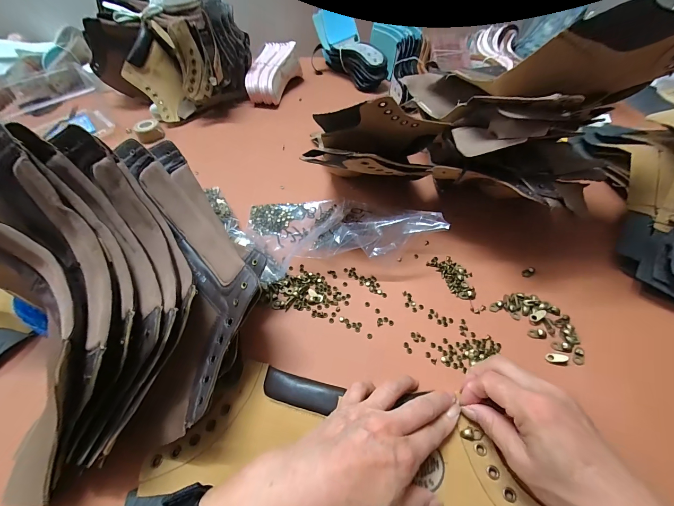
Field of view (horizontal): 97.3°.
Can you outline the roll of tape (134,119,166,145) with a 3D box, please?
[{"bbox_3d":[-0.373,-0.240,0.588,0.046,0.031,0.046,-2,51,2],"label":"roll of tape"}]

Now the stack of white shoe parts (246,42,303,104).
[{"bbox_3d":[-0.141,-0.399,0.667,0.083,0.076,0.162,14,54,14],"label":"stack of white shoe parts"}]

